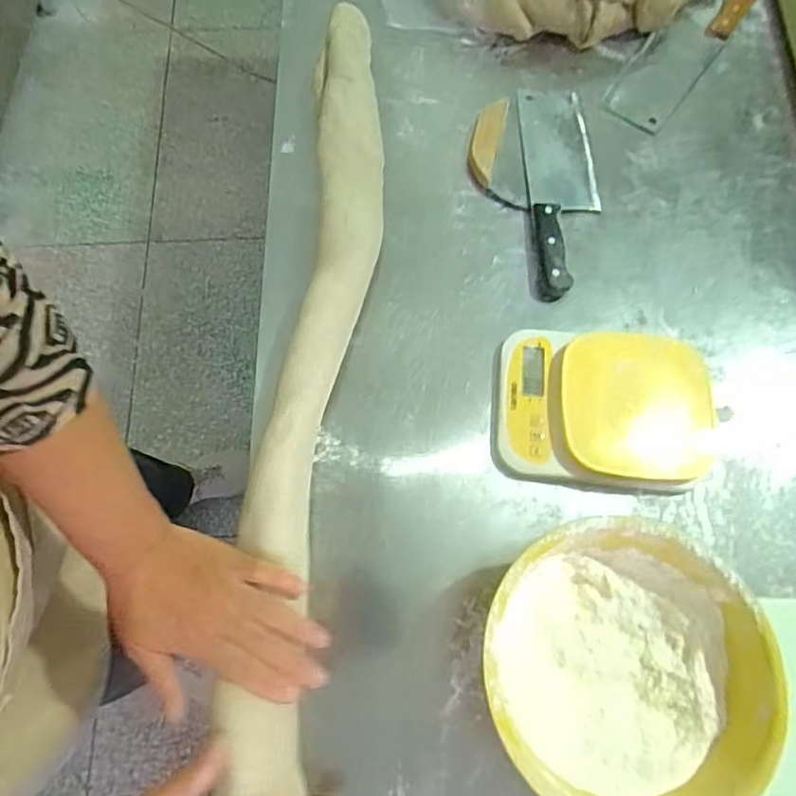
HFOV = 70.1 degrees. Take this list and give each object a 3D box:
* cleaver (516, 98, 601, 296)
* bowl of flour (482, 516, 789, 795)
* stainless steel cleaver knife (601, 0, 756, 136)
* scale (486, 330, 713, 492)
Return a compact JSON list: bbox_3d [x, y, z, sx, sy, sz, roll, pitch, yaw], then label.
[{"bbox_3d":[0.188,-0.245,0.641,0.082,0.023,0.273,-1,70,-1],"label":"cleaver"},{"bbox_3d":[0.165,0.204,0.441,0.202,0.094,0.195,0,70,-1],"label":"bowl of flour"},{"bbox_3d":[0.358,-0.444,0.718,0.081,0.014,0.282,36,74,11],"label":"stainless steel cleaver knife"},{"bbox_3d":[0.194,0.010,0.542,0.197,0.031,0.148,7,70,2],"label":"scale"}]

